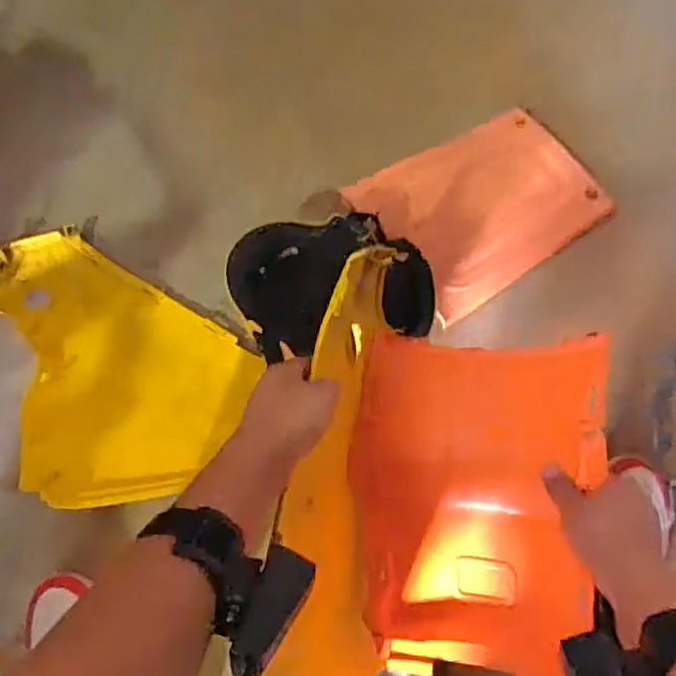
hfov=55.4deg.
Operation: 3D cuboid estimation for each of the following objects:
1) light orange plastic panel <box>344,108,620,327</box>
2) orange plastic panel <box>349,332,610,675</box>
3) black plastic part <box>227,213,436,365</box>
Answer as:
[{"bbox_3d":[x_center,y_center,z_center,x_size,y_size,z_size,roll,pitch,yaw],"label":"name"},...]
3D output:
[{"bbox_3d":[0.216,-0.205,0.964,0.314,0.019,0.261,-31,70,-15],"label":"light orange plastic panel"},{"bbox_3d":[0.124,0.163,0.616,0.227,0.066,0.320,2,87,18],"label":"orange plastic panel"},{"bbox_3d":[-0.009,-0.070,0.831,0.246,0.077,0.171,-1,65,-2],"label":"black plastic part"}]

